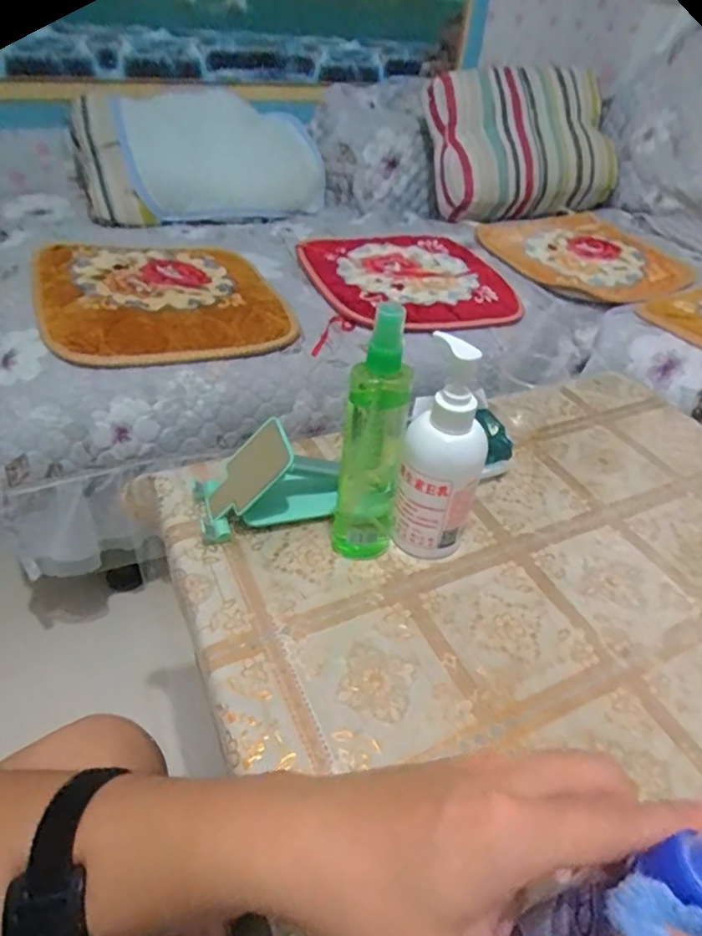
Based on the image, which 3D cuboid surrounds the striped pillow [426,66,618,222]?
[{"bbox_3d":[0.441,-0.819,1.440,0.482,0.355,0.128,-11,9,-19],"label":"striped pillow"}]

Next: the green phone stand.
[{"bbox_3d":[-0.069,0.005,0.481,0.125,0.072,0.069,-12,43,-18],"label":"green phone stand"}]

